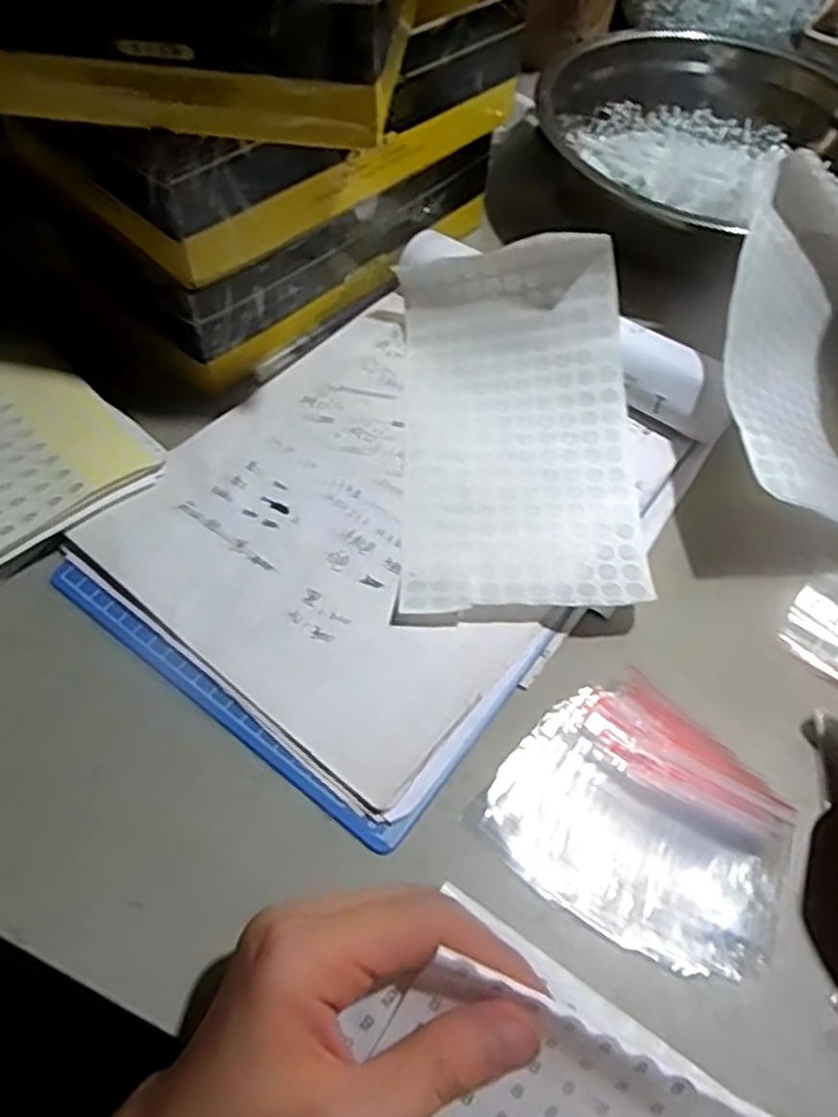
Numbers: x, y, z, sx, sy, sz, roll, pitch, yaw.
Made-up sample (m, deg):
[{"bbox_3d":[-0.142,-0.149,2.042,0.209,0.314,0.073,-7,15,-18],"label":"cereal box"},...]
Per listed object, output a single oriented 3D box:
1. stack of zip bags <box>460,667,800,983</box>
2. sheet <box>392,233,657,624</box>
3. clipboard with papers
[{"bbox_3d":[0.097,0.112,0.323,0.118,0.006,0.102,41,66,17],"label":"stack of zip bags"},{"bbox_3d":[0.055,-0.075,0.407,0.126,0.052,0.219,2,59,-2],"label":"sheet"},{"bbox_3d":[-0.007,-0.042,0.390,0.208,0.027,0.295,35,64,15],"label":"clipboard with papers"}]

